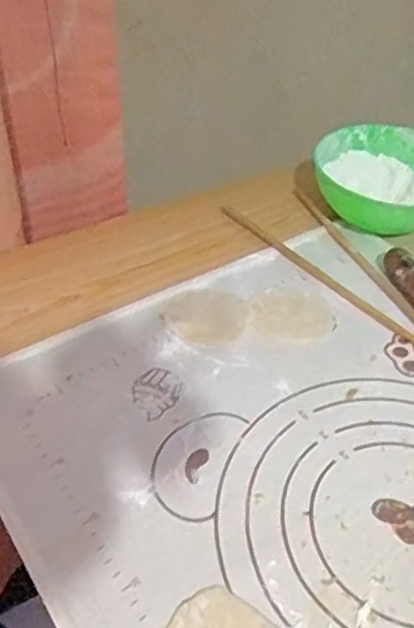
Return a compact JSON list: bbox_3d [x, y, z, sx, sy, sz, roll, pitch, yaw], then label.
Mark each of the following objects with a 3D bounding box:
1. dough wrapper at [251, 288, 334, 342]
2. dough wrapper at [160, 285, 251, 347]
[{"bbox_3d":[0.069,0.000,0.518,0.066,0.004,0.057,-13,45,-17],"label":"dough wrapper"},{"bbox_3d":[0.000,0.000,0.515,0.064,0.004,0.065,-26,50,-28],"label":"dough wrapper"}]

